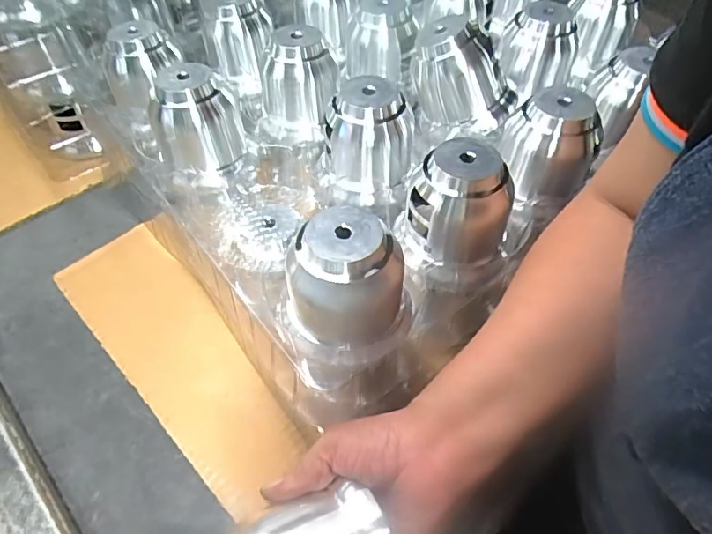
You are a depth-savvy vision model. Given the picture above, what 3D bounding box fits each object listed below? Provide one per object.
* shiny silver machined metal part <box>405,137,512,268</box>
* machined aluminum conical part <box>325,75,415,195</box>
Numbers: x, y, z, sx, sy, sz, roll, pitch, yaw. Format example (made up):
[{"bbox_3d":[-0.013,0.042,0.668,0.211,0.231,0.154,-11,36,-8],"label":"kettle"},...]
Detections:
[{"bbox_3d":[0.071,-0.045,0.358,0.061,0.068,0.057,-7,50,-10],"label":"shiny silver machined metal part"},{"bbox_3d":[0.010,-0.102,0.407,0.056,0.081,0.060,0,51,1],"label":"machined aluminum conical part"}]

